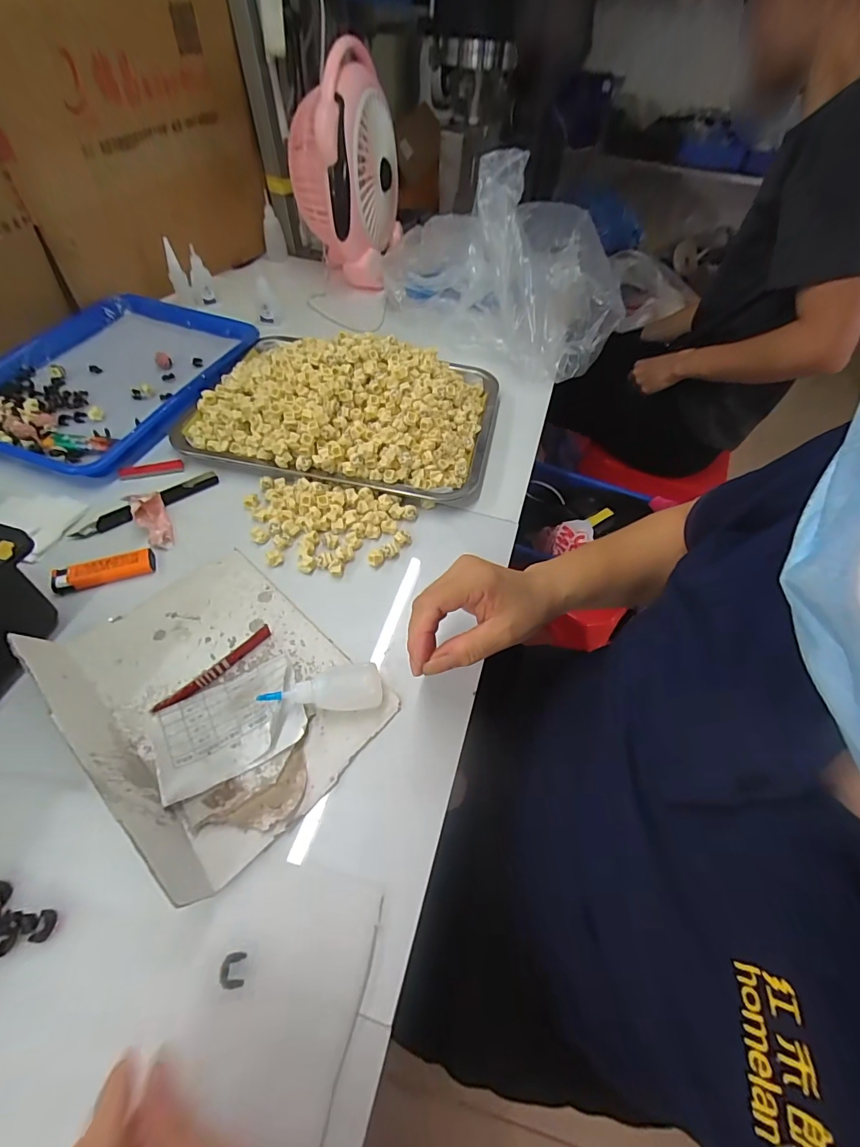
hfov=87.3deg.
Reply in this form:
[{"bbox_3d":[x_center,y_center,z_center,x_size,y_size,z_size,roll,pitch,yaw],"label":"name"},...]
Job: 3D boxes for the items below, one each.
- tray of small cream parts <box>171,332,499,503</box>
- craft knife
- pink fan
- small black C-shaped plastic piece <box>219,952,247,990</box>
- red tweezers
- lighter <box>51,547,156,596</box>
[{"bbox_3d":[-0.098,-0.213,0.528,0.344,0.075,0.244,11,54,3],"label":"tray of small cream parts"},{"bbox_3d":[-0.286,-0.071,0.459,0.142,0.008,0.021,-32,63,-24],"label":"craft knife"},{"bbox_3d":[-0.132,-0.639,0.727,0.149,0.247,0.169,10,53,3],"label":"pink fan"},{"bbox_3d":[-0.112,0.226,0.256,0.013,0.005,0.016,0,55,-5],"label":"small black C-shaped plastic piece"},{"bbox_3d":[-0.169,0.074,0.357,0.011,0.011,0.098,39,60,21],"label":"red tweezers"},{"bbox_3d":[-0.296,-0.003,0.410,0.080,0.012,0.022,-18,58,-17],"label":"lighter"}]

